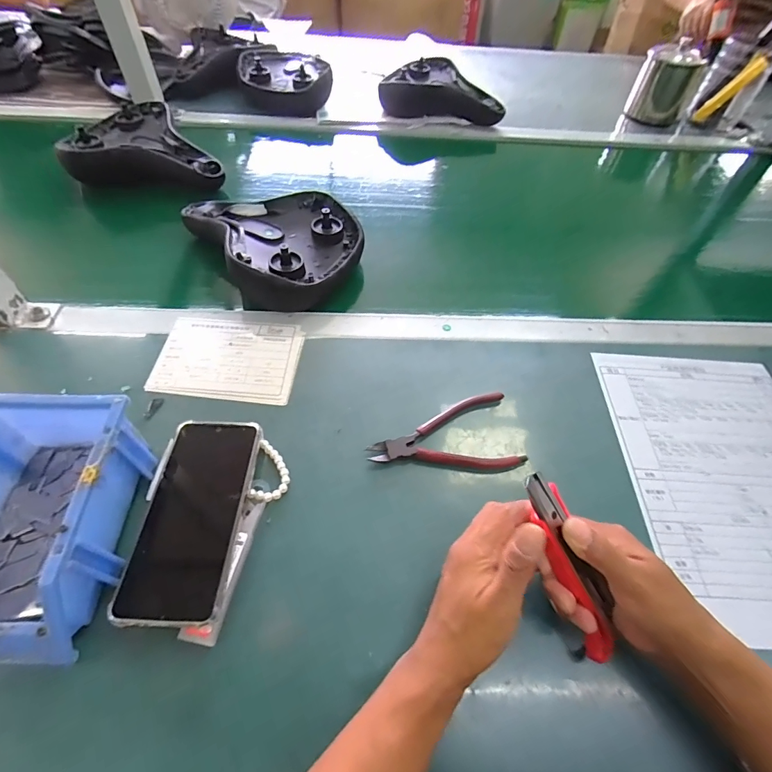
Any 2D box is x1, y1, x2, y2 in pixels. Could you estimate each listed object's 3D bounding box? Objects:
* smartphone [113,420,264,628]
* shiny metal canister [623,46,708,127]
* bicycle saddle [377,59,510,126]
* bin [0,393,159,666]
[{"bbox_3d":[-0.157,0.101,0.339,0.077,0.009,0.164,2,55,-1],"label":"smartphone"},{"bbox_3d":[0.586,-0.632,0.869,0.109,0.117,0.087,31,59,16],"label":"shiny metal canister"},{"bbox_3d":[0.118,-0.599,0.845,0.246,0.067,0.138,14,55,7],"label":"bicycle saddle"},{"bbox_3d":[-0.264,0.101,0.309,0.117,0.080,0.175,1,55,-4],"label":"bin"}]

